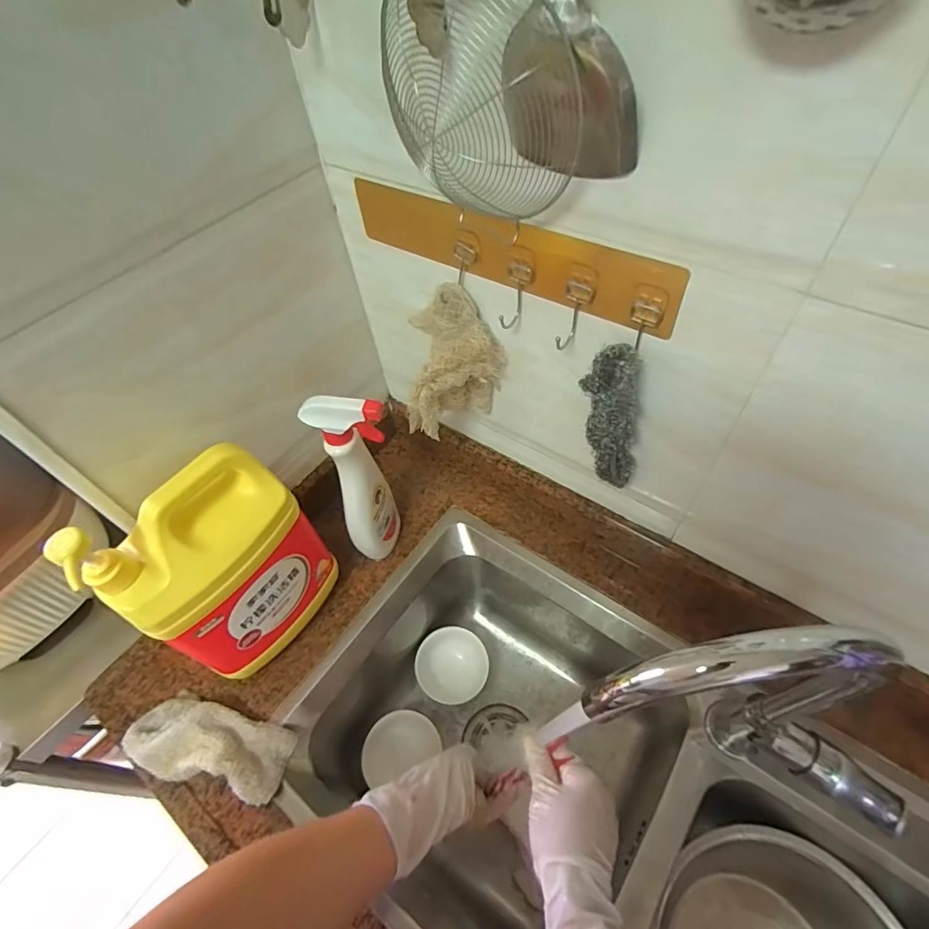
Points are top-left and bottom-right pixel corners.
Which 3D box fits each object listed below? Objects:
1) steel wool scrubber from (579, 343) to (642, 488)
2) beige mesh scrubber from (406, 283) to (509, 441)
[{"bbox_3d":[0.144,-0.043,0.478,0.062,0.169,0.037,8,54,11],"label":"steel wool scrubber"},{"bbox_3d":[-0.016,-0.108,0.547,0.118,0.169,0.052,-20,54,-10],"label":"beige mesh scrubber"}]

